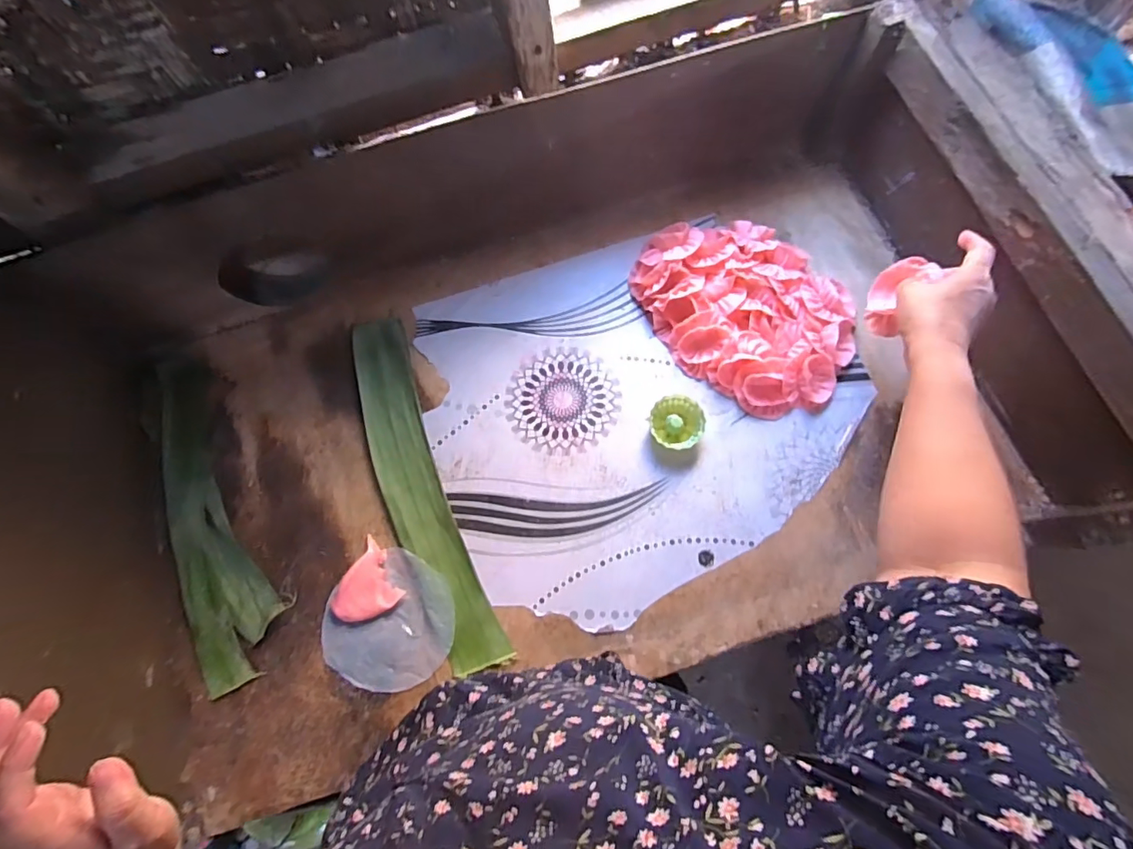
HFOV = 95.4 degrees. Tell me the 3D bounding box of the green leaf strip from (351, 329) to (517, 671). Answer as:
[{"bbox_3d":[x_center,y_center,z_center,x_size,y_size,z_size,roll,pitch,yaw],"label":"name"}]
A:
[{"bbox_3d":[-0.172,0.068,0.591,0.079,0.007,0.420,-21,75,-4],"label":"green leaf strip"}]

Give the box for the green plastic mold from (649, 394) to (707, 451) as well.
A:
[{"bbox_3d":[0.126,-0.001,0.587,0.059,0.020,0.062,0,75,2],"label":"green plastic mold"}]

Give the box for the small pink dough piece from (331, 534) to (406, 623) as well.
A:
[{"bbox_3d":[-0.213,0.177,0.560,0.067,0.012,0.079,32,78,10],"label":"small pink dough piece"}]

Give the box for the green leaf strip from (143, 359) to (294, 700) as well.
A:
[{"bbox_3d":[-0.416,0.100,0.597,0.098,0.013,0.388,-24,75,-5],"label":"green leaf strip"}]

